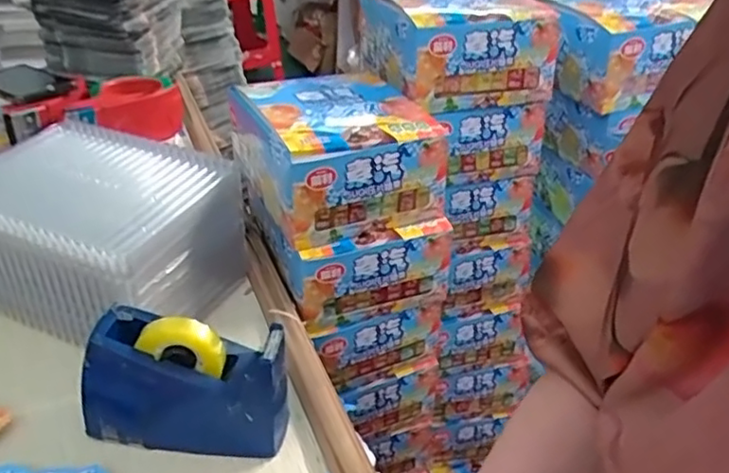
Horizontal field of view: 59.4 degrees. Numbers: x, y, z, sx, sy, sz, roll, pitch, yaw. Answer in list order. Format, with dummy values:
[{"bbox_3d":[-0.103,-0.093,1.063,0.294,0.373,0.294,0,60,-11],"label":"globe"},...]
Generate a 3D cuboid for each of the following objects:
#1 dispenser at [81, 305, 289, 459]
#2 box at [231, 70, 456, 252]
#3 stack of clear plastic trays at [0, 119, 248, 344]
[{"bbox_3d":[-0.124,0.099,0.444,0.138,0.090,0.054,6,31,3],"label":"dispenser"},{"bbox_3d":[-0.031,-0.087,0.630,0.156,0.098,0.184,-11,35,-24],"label":"box"},{"bbox_3d":[-0.230,0.000,0.558,0.201,0.124,0.156,15,33,18],"label":"stack of clear plastic trays"}]

